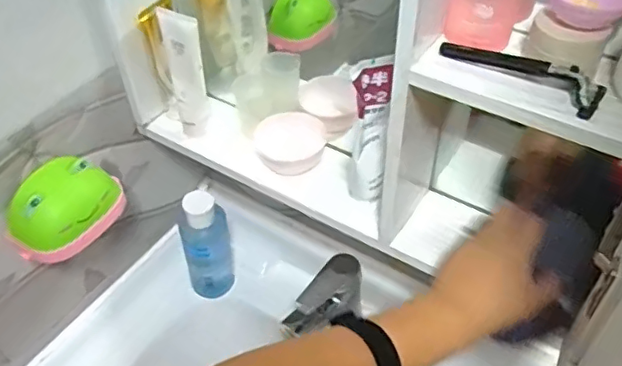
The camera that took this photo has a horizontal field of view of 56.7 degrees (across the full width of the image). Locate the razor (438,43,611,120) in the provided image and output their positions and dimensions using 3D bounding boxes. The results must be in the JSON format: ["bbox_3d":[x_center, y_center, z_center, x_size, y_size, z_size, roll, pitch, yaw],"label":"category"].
[{"bbox_3d":[0.158,-0.088,0.438,0.124,0.024,0.031,26,52,24],"label":"razor"}]

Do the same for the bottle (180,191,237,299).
[{"bbox_3d":[-0.151,0.096,0.844,0.067,0.193,0.055,-15,47,-13],"label":"bottle"}]

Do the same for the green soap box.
[{"bbox_3d":[-0.280,0.027,0.654,0.069,0.081,0.118,32,55,29],"label":"green soap box"}]

